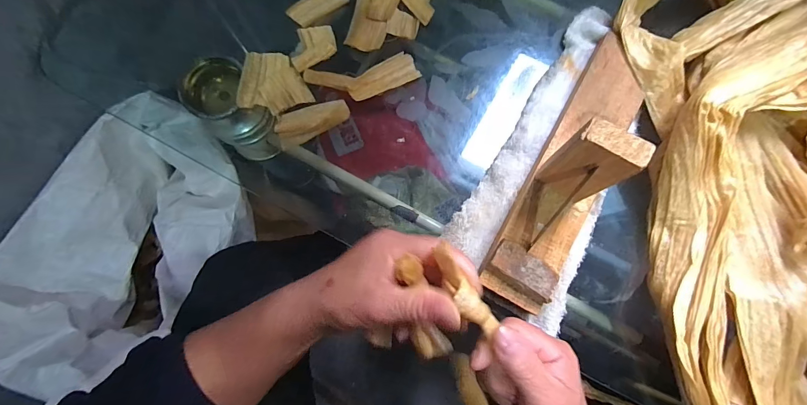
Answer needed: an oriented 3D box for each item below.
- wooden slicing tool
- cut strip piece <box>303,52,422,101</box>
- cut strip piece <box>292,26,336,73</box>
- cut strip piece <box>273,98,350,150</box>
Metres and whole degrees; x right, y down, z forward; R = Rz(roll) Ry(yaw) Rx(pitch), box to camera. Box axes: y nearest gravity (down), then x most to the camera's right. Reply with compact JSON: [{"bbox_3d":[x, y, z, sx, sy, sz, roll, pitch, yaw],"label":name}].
[{"bbox_3d":[0.158,-0.034,0.287,0.065,0.116,0.259,31,82,5],"label":"wooden slicing tool"},{"bbox_3d":[-0.041,-0.123,0.363,0.111,0.014,0.043,-12,81,-2],"label":"cut strip piece"},{"bbox_3d":[-0.092,-0.161,0.364,0.046,0.010,0.047,-15,81,-3],"label":"cut strip piece"},{"bbox_3d":[-0.090,-0.081,0.360,0.073,0.020,0.033,-17,81,-3],"label":"cut strip piece"}]

